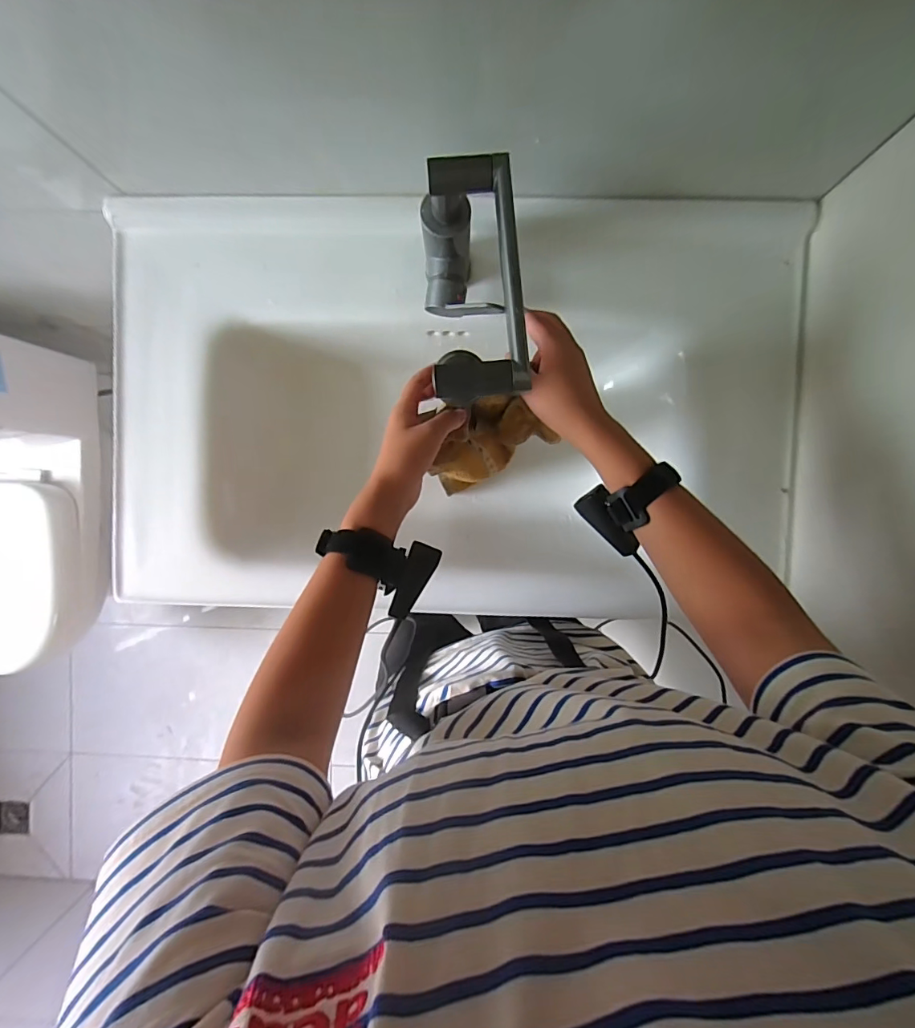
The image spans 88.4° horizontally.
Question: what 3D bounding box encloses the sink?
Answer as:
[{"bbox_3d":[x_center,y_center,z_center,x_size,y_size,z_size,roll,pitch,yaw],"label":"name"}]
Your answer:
[{"bbox_3d":[-0.009,-0.128,0.615,0.797,0.154,0.464,1,93,2],"label":"sink"}]

